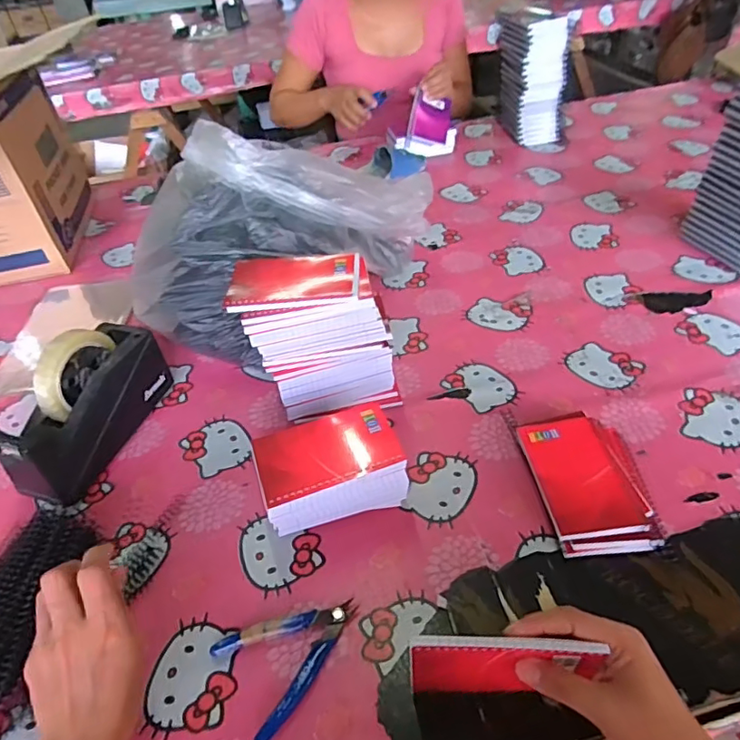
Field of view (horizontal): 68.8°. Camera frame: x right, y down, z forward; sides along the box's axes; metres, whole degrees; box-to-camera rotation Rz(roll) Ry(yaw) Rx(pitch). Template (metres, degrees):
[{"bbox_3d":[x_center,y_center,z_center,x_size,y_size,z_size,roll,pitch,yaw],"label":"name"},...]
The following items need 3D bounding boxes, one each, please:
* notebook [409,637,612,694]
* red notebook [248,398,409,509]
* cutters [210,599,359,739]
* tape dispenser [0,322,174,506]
[{"bbox_3d":[0.095,0.211,0.390,0.130,0.070,0.011,-3,43,5],"label":"notebook"},{"bbox_3d":[-0.041,0.075,0.512,0.130,0.008,0.083,-16,44,-10],"label":"red notebook"},{"bbox_3d":[-0.063,0.231,0.452,0.114,0.016,0.081,-31,48,-24],"label":"cutters"},{"bbox_3d":[-0.321,0.036,0.612,0.066,0.123,0.195,9,45,17],"label":"tape dispenser"}]

